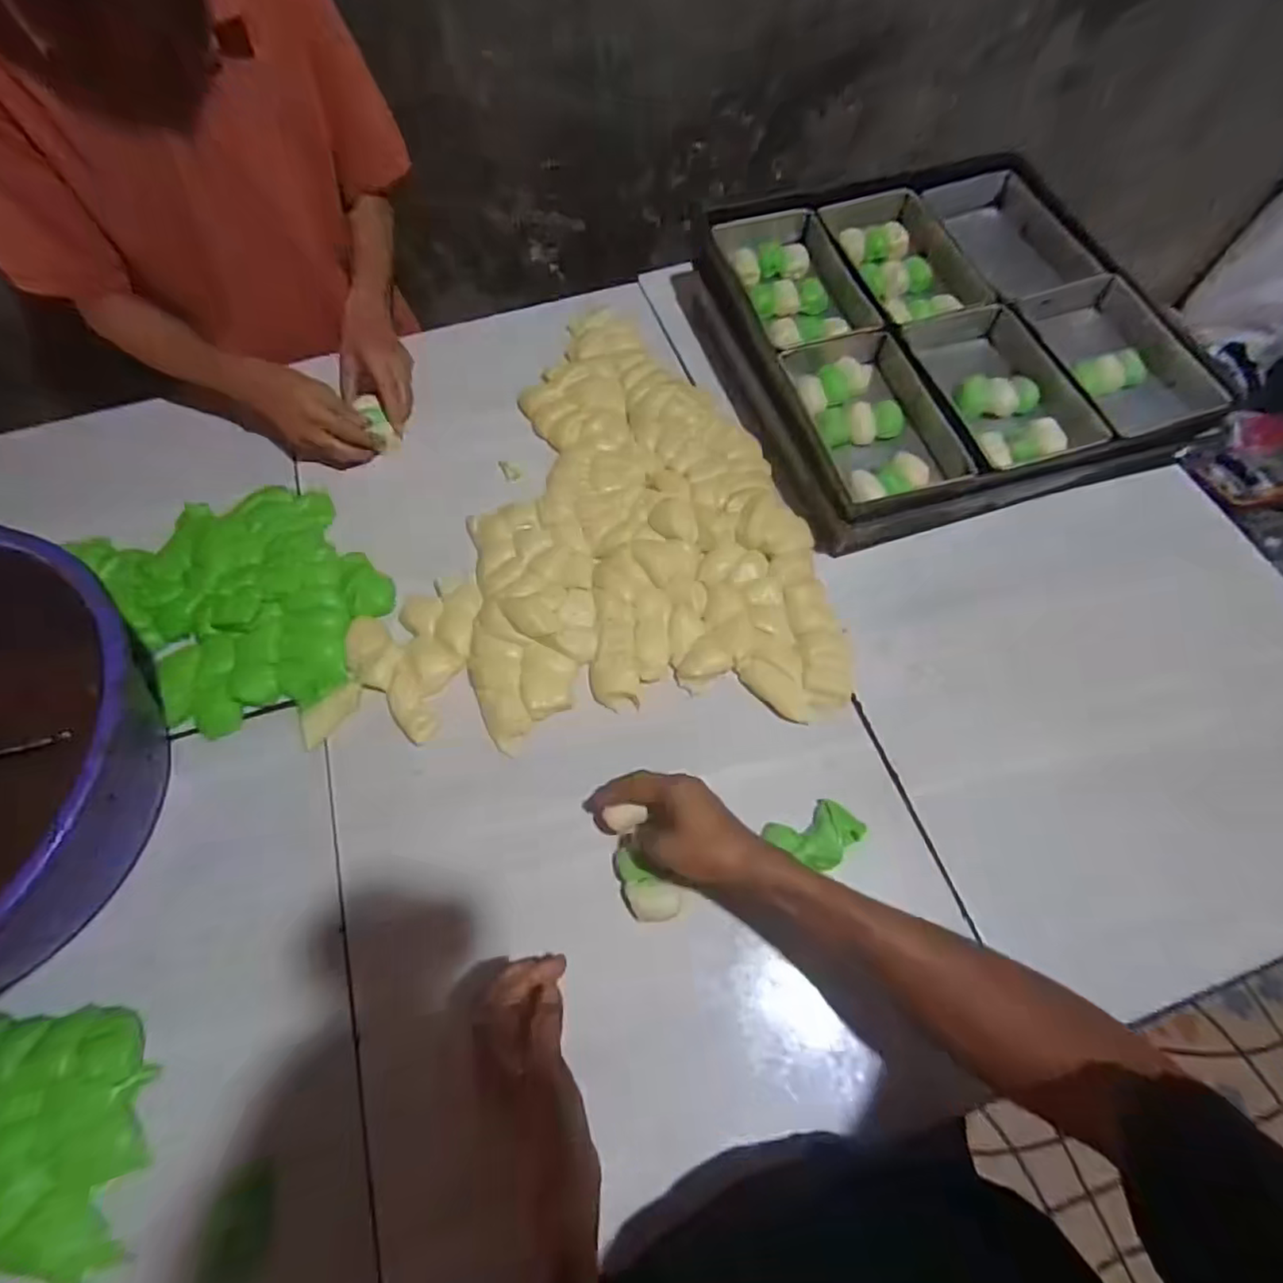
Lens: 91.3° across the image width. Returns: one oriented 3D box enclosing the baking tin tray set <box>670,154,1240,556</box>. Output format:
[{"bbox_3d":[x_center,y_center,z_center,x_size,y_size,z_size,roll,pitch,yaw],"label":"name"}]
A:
[{"bbox_3d":[0.336,-0.366,0.744,0.446,0.082,0.477,-17,67,-6],"label":"baking tin tray set"}]

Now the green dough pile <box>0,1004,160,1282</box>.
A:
[{"bbox_3d":[-0.475,0.360,0.449,0.227,0.036,0.159,-3,66,0],"label":"green dough pile"}]

